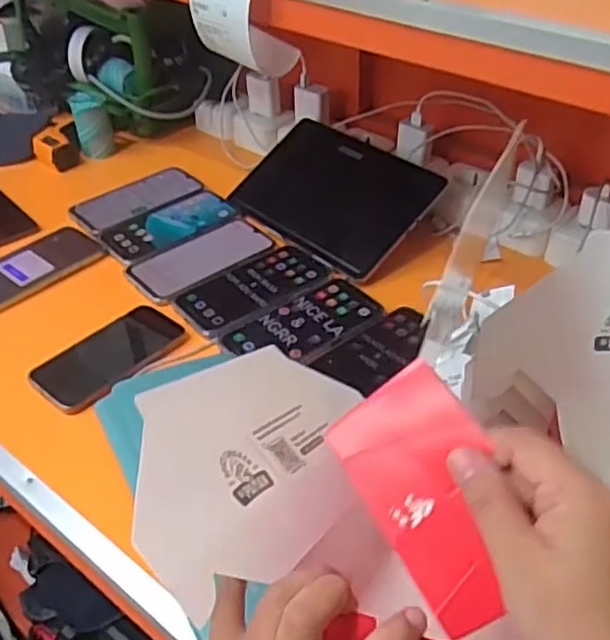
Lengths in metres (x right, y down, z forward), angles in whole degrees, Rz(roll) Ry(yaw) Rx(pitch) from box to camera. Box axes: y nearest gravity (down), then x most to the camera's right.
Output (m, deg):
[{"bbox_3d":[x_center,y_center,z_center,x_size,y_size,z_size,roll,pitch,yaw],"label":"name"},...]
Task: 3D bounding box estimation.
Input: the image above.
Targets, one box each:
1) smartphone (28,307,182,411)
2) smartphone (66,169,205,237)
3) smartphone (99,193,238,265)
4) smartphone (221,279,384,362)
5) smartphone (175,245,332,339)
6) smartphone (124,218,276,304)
[{"bbox_3d":[-0.195,0.034,0.685,0.076,0.010,0.149,29,48,29],"label":"smartphone"},{"bbox_3d":[-0.225,-0.162,0.914,0.172,0.004,0.084,-30,49,-31],"label":"smartphone"},{"bbox_3d":[-0.174,-0.121,0.866,0.169,0.006,0.087,-28,48,-29],"label":"smartphone"},{"bbox_3d":[-0.001,0.004,0.721,0.159,0.005,0.086,-28,48,-29],"label":"smartphone"},{"bbox_3d":[-0.058,-0.040,0.769,0.177,0.004,0.086,-31,50,-31],"label":"smartphone"},{"bbox_3d":[-0.124,-0.076,0.813,0.174,0.004,0.092,-32,50,-32],"label":"smartphone"}]

